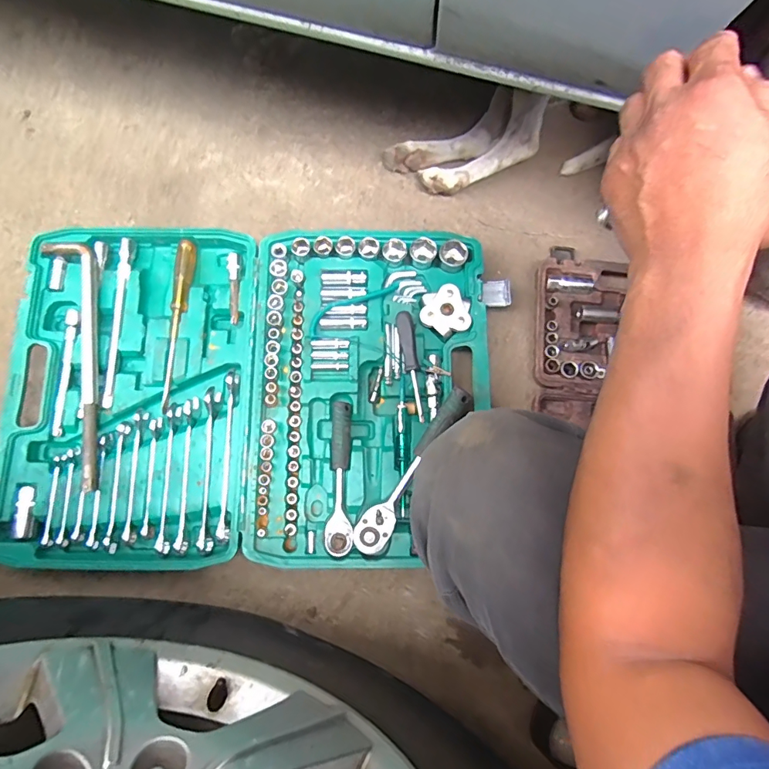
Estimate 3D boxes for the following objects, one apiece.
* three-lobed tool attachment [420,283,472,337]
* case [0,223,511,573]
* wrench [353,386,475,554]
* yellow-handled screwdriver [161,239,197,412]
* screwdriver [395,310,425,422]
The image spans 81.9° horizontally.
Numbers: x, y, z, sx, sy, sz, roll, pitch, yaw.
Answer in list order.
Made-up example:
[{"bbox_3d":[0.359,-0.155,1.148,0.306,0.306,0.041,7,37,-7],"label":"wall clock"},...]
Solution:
[{"bbox_3d":[0.087,-0.105,0.627,0.069,0.020,0.072,0,79,-1],"label":"three-lobed tool attachment"},{"bbox_3d":[-0.182,0.004,0.604,0.635,0.067,0.463,4,79,0],"label":"case"},{"bbox_3d":[0.037,0.109,0.567,0.042,0.042,0.235,33,80,5],"label":"wrench"},{"bbox_3d":[-0.295,-0.093,0.628,0.025,0.024,0.243,2,75,-1],"label":"yellow-handled screwdriver"},{"bbox_3d":[0.035,-0.026,0.592,0.022,0.022,0.145,-7,87,-2],"label":"screwdriver"}]

